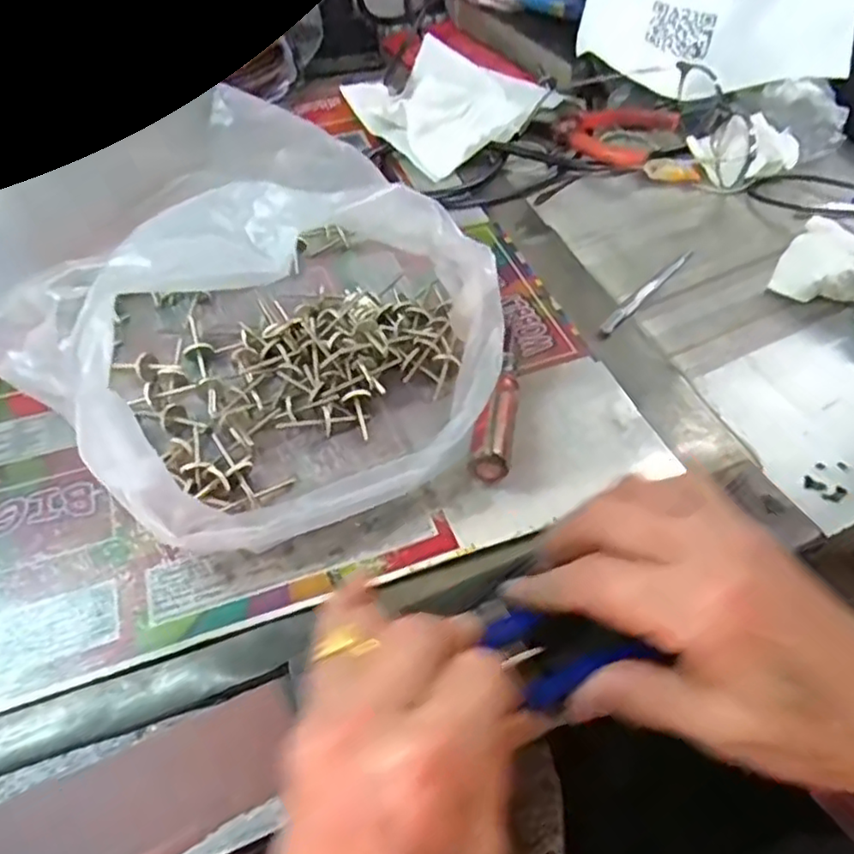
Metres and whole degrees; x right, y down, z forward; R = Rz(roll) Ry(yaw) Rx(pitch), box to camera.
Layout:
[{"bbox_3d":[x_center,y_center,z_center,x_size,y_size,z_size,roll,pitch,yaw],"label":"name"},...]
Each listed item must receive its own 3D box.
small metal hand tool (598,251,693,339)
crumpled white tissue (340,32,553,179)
[{"bbox_3d":[0.134,-0.084,0.402,0.009,0.008,0.109,34,58,25],"label":"small metal hand tool"},{"bbox_3d":[0.013,-0.262,0.539,0.127,0.030,0.145,32,57,25],"label":"crumpled white tissue"}]

